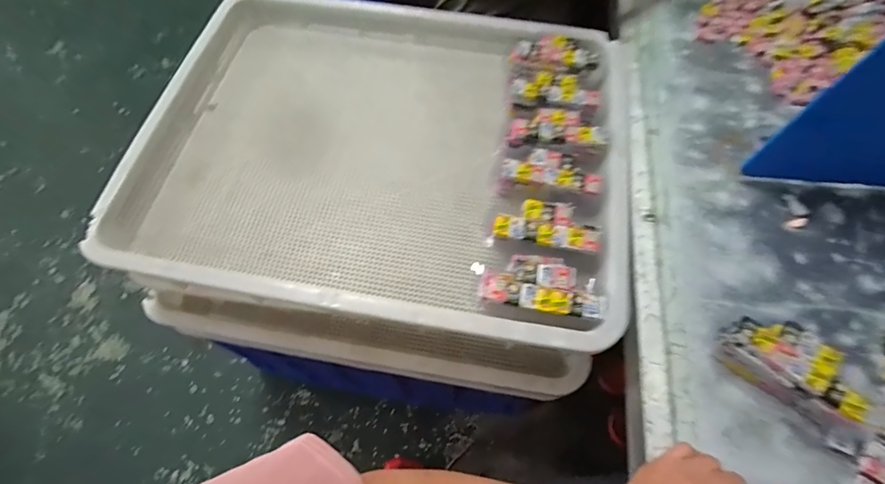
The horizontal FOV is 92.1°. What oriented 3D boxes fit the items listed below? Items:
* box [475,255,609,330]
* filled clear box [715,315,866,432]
[{"bbox_3d":[0.108,0.052,0.471,0.126,0.030,0.076,9,65,6],"label":"box"},{"bbox_3d":[0.341,0.122,0.421,0.129,0.048,0.062,39,71,18],"label":"filled clear box"}]

